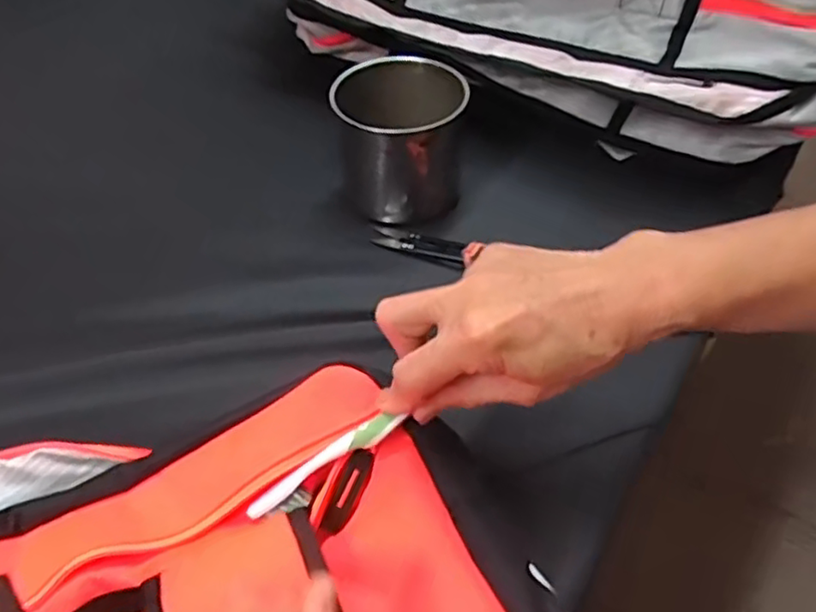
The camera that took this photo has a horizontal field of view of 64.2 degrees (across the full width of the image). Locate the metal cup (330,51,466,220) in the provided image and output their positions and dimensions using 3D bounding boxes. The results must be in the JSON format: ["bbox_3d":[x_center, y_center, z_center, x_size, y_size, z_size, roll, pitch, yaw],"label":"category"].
[{"bbox_3d":[-0.004,-0.133,0.528,0.097,0.098,0.103,0,49,0],"label":"metal cup"}]

